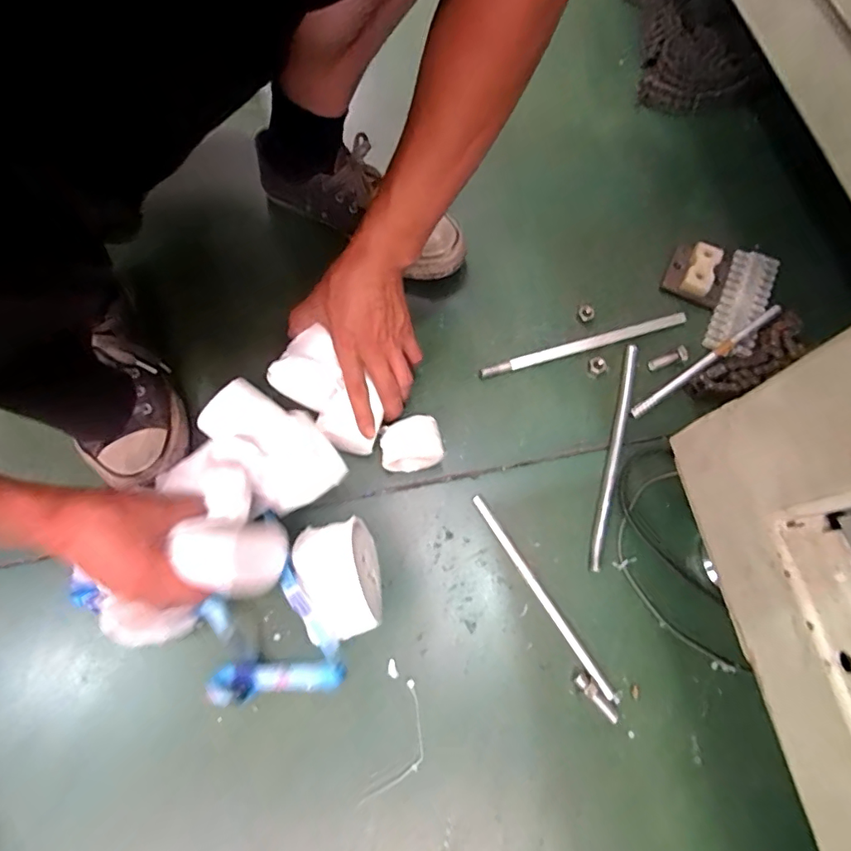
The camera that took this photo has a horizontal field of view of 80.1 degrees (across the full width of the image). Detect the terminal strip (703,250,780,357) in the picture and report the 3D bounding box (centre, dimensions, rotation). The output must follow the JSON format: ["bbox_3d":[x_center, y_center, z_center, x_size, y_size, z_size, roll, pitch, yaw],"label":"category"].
[{"bbox_3d":[0.380,-0.148,0.605,0.054,0.019,0.144,22,72,7],"label":"terminal strip"}]

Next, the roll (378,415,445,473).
[{"bbox_3d":[-0.016,0.021,0.521,0.060,0.057,0.046,-11,71,-4],"label":"roll"}]

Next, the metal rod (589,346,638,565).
[{"bbox_3d":[0.206,0.029,0.547,0.017,0.008,0.257,15,71,5],"label":"metal rod"}]

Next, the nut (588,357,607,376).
[{"bbox_3d":[0.195,-0.068,0.576,0.021,0.008,0.019,-25,75,-8],"label":"nut"}]

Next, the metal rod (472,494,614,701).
[{"bbox_3d":[0.111,0.163,0.496,0.010,0.006,0.218,-31,74,-10],"label":"metal rod"}]

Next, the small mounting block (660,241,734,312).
[{"bbox_3d":[0.330,-0.187,0.609,0.064,0.034,0.079,26,73,9],"label":"small mounting block"}]

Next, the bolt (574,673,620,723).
[{"bbox_3d":[0.158,0.250,0.464,0.013,0.010,0.051,-41,76,-13],"label":"bolt"}]

